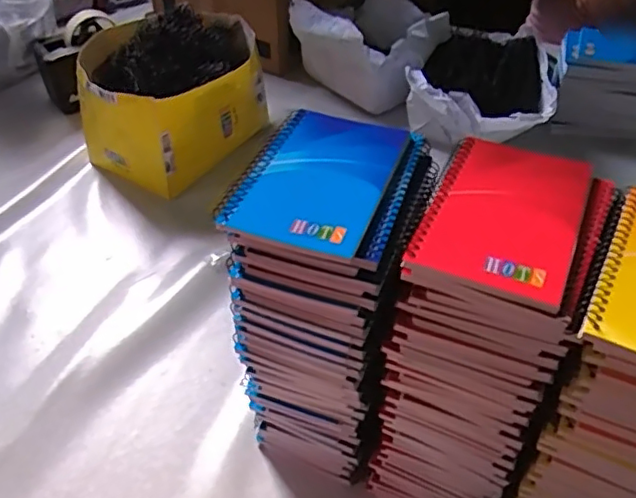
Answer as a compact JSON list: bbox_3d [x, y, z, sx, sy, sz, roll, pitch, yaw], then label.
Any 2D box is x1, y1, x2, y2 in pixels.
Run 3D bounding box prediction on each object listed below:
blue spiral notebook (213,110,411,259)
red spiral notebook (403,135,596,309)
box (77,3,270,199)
[{"bbox_3d":[0.001,-0.046,0.368,0.088,0.011,0.121,13,47,15],"label":"blue spiral notebook"},{"bbox_3d":[0.109,-0.022,0.343,0.081,0.007,0.126,17,48,18],"label":"red spiral notebook"},{"bbox_3d":[-0.195,-0.217,0.808,0.200,0.161,0.250,26,51,25],"label":"box"}]

